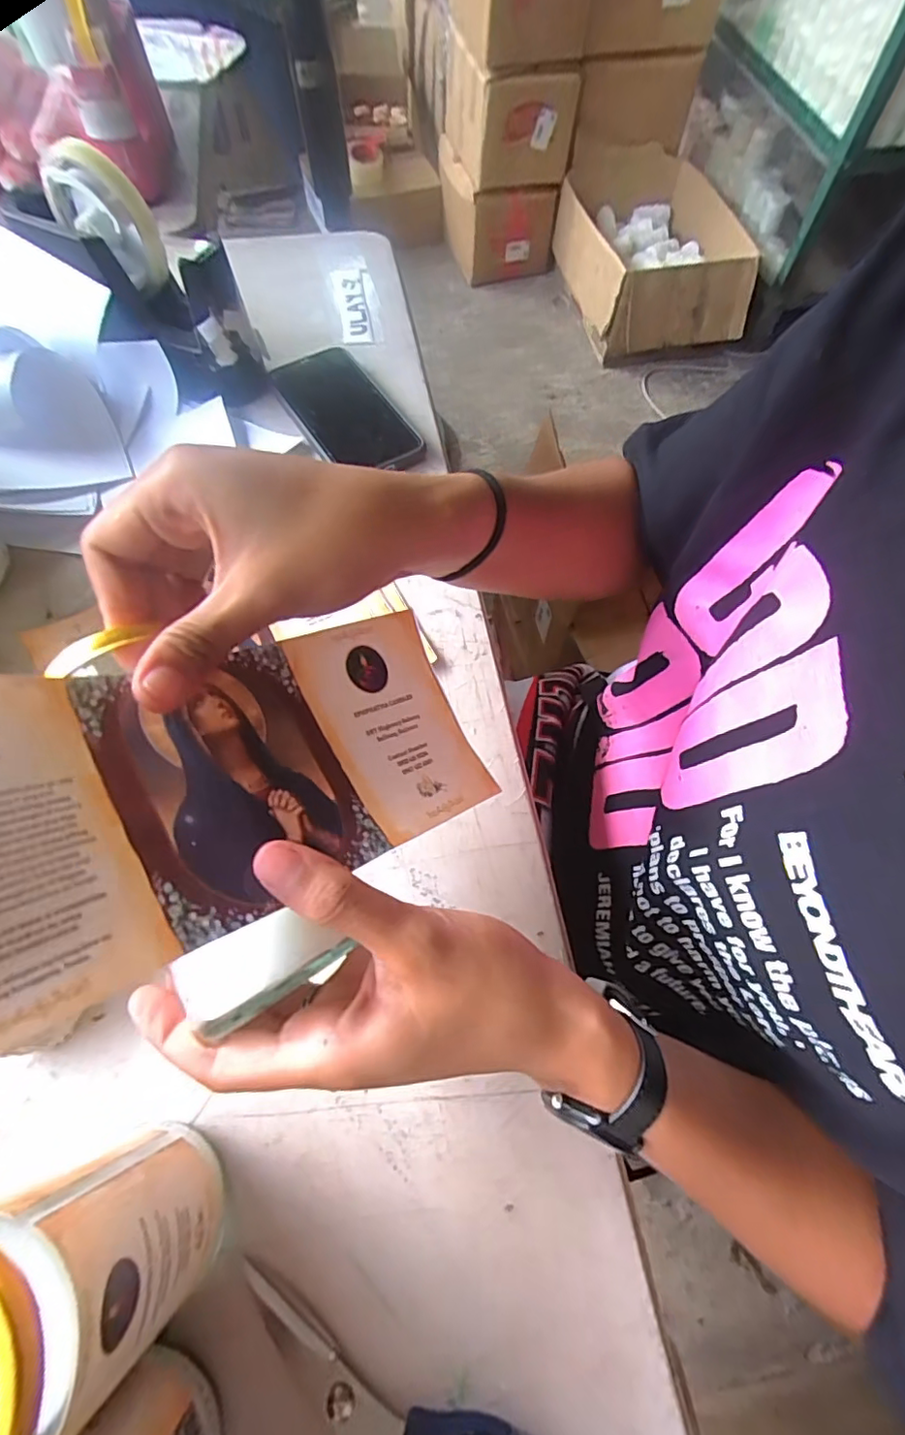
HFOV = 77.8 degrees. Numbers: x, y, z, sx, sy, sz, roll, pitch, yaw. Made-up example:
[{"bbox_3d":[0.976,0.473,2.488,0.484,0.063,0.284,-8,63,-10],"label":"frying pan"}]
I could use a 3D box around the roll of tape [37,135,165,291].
[{"bbox_3d":[-0.252,-0.360,0.409,0.084,0.079,0.023,22,66,7],"label":"roll of tape"}]

